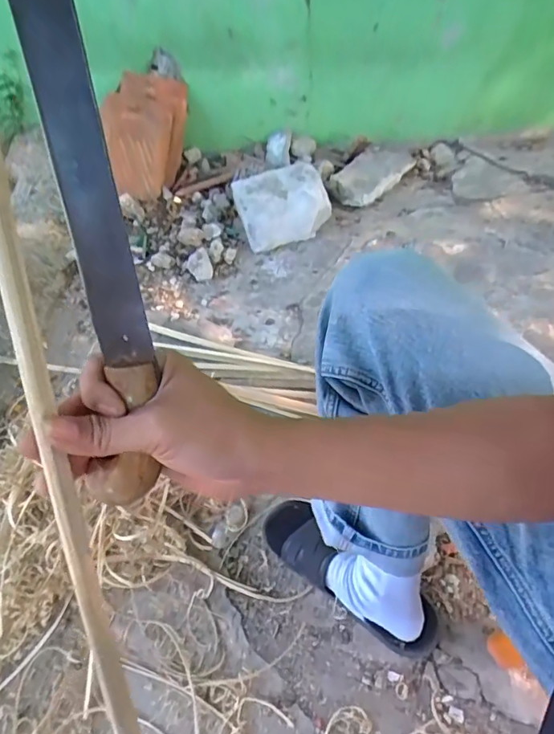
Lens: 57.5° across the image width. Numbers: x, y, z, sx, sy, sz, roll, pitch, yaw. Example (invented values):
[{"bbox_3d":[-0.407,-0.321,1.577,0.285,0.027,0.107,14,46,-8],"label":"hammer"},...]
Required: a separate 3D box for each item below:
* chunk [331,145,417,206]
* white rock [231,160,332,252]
[{"bbox_3d":[0.269,-0.538,1.433,0.159,0.067,0.258,24,56,22],"label":"chunk"},{"bbox_3d":[0.011,-0.456,1.358,0.235,0.118,0.275,-12,51,-6],"label":"white rock"}]

